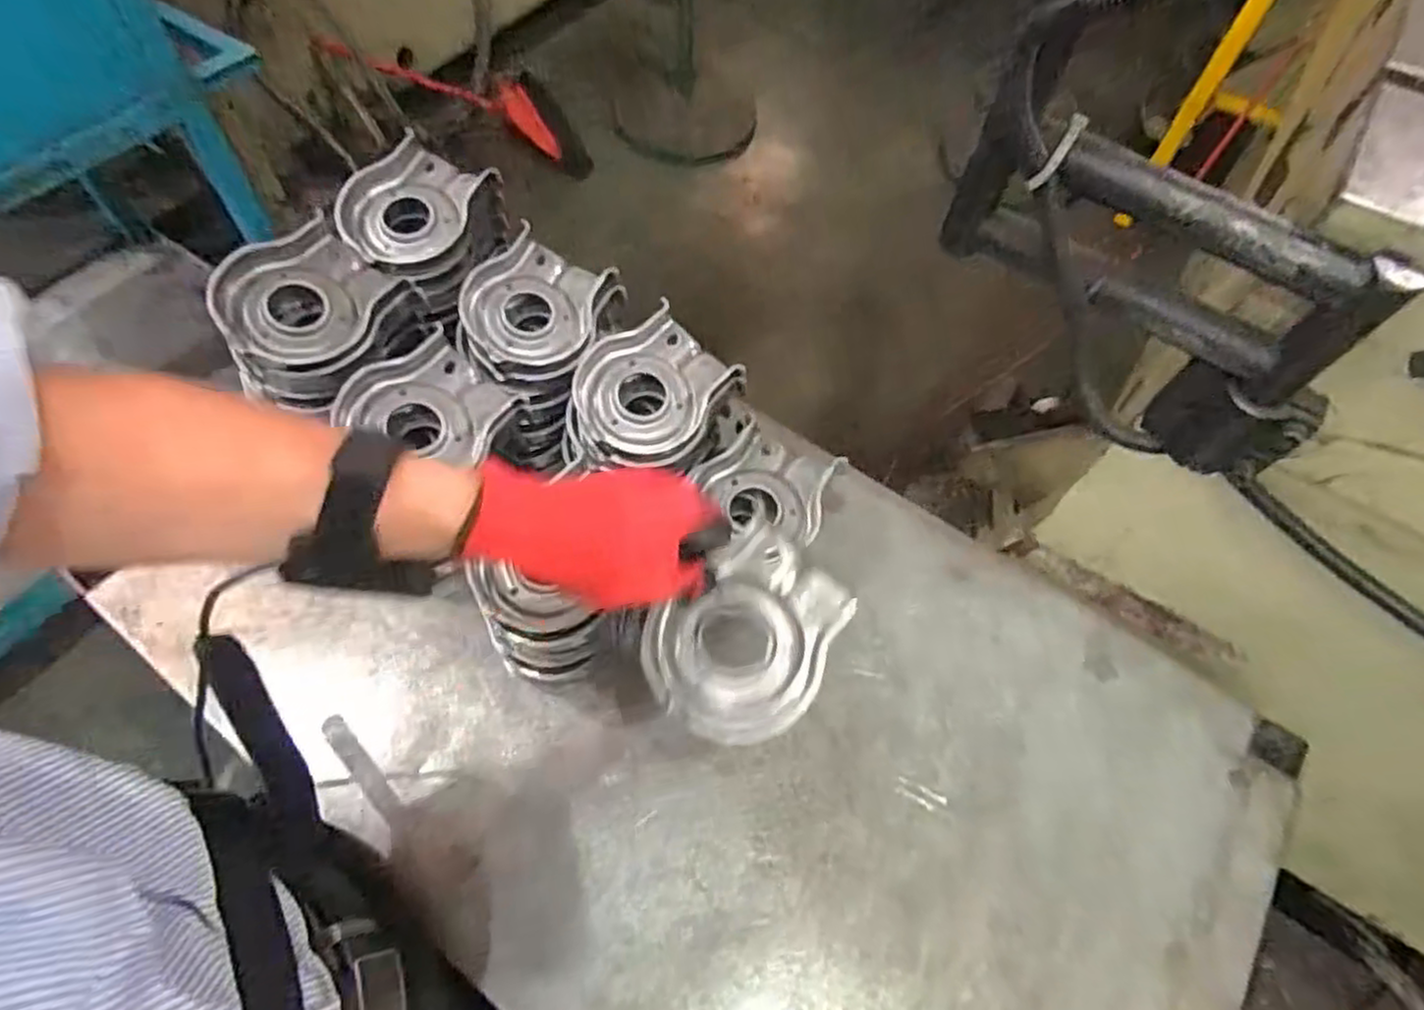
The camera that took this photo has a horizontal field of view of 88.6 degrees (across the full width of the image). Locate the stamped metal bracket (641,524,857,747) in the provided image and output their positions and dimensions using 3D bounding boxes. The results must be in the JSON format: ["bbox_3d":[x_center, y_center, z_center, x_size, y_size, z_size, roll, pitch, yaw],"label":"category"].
[{"bbox_3d":[0.023,0.077,0.422,0.117,0.024,0.092,-37,67,-22],"label":"stamped metal bracket"}]

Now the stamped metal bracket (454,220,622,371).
[{"bbox_3d":[-0.145,-0.165,0.610,0.111,0.036,0.130,29,62,14],"label":"stamped metal bracket"}]

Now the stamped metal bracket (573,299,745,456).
[{"bbox_3d":[-0.050,-0.095,0.588,0.099,0.031,0.120,46,70,3],"label":"stamped metal bracket"}]

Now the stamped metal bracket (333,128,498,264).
[{"bbox_3d":[-0.256,-0.253,0.620,0.104,0.033,0.123,20,60,9],"label":"stamped metal bracket"}]

